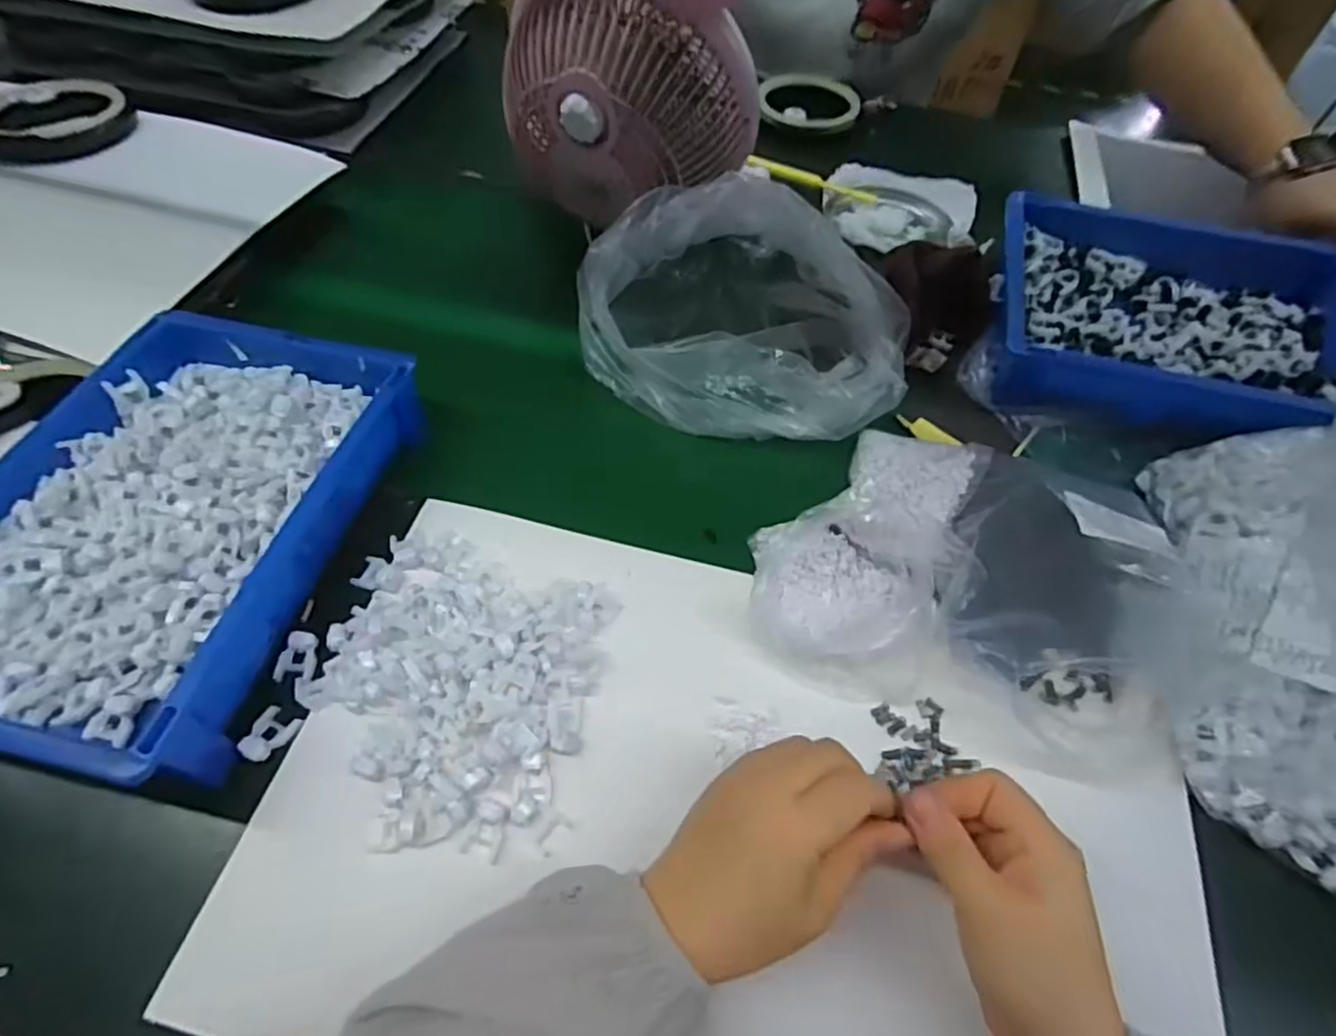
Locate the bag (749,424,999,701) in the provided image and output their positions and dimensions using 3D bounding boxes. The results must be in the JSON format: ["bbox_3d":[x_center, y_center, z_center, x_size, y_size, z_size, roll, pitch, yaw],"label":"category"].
[{"bbox_3d":[0.134,0.015,0.442,0.131,0.040,0.203,27,60,15],"label":"bag"}]

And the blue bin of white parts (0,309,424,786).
[{"bbox_3d":[-0.313,-0.005,0.415,0.203,0.058,0.302,10,57,5],"label":"blue bin of white parts"}]

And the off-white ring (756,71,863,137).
[{"bbox_3d":[0.170,-0.498,0.790,0.119,0.021,0.115,1,57,-1],"label":"off-white ring"}]

